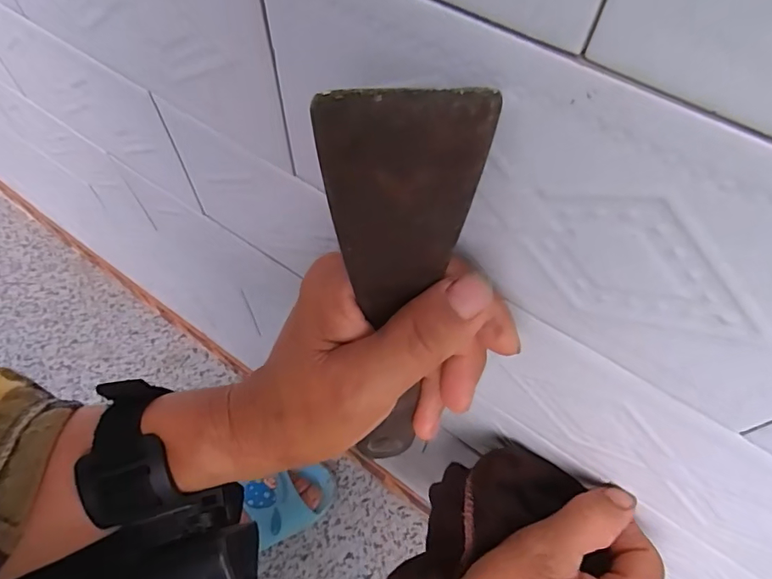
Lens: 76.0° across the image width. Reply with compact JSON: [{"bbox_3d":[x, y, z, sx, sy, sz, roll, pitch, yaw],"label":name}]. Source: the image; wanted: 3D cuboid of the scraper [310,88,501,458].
[{"bbox_3d":[0.004,0.014,0.183,0.044,0.175,0.012,5,44,3],"label":"scraper"}]

